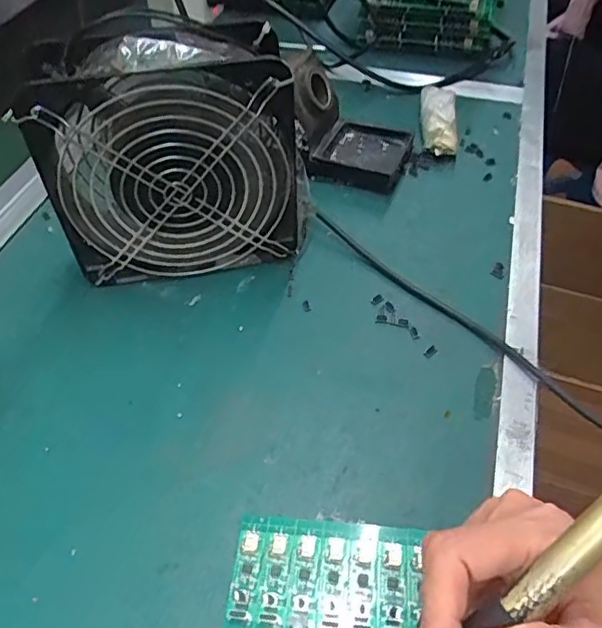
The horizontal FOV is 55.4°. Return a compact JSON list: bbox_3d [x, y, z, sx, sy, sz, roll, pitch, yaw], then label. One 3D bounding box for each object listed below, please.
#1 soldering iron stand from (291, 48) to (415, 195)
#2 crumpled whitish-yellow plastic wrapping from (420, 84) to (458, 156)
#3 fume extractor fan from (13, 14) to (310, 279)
[{"bbox_3d":[0.037,-0.156,0.461,0.099,0.076,0.072,13,50,14],"label":"soldering iron stand"},{"bbox_3d":[0.122,-0.173,0.505,0.030,0.026,0.085,4,49,7],"label":"crumpled whitish-yellow plastic wrapping"},{"bbox_3d":[-0.074,-0.096,0.369,0.163,0.157,0.054,-10,49,-5],"label":"fume extractor fan"}]

